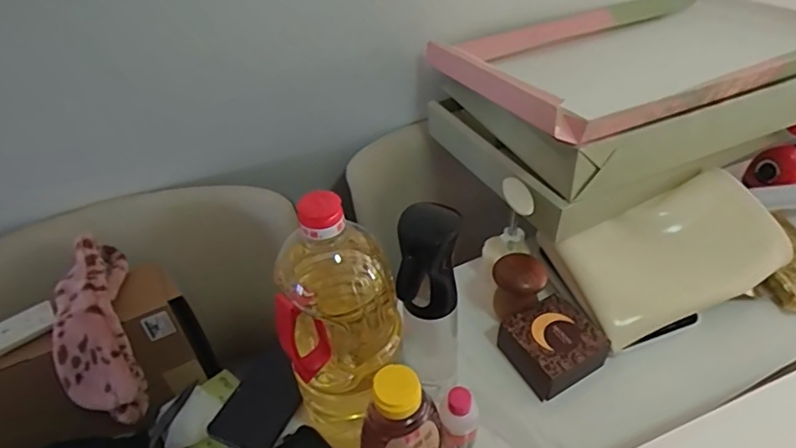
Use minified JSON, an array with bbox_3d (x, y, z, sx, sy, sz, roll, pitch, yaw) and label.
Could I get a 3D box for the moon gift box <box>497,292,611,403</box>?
[{"bbox_3d":[0.175,0.141,0.606,0.096,0.058,0.087,-22,46,-18],"label":"moon gift box"}]

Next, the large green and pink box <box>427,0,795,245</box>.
[{"bbox_3d":[0.336,-0.202,0.754,0.516,0.151,0.327,-19,45,-16],"label":"large green and pink box"}]

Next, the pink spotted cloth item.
[{"bbox_3d":[-0.360,0.126,0.638,0.082,0.080,0.227,-14,76,-10],"label":"pink spotted cloth item"}]

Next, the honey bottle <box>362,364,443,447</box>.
[{"bbox_3d":[0.004,0.193,0.488,0.070,0.160,0.046,-28,48,-24],"label":"honey bottle"}]

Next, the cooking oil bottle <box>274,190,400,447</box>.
[{"bbox_3d":[-0.048,0.108,0.487,0.099,0.293,0.112,-9,43,-5],"label":"cooking oil bottle"}]

